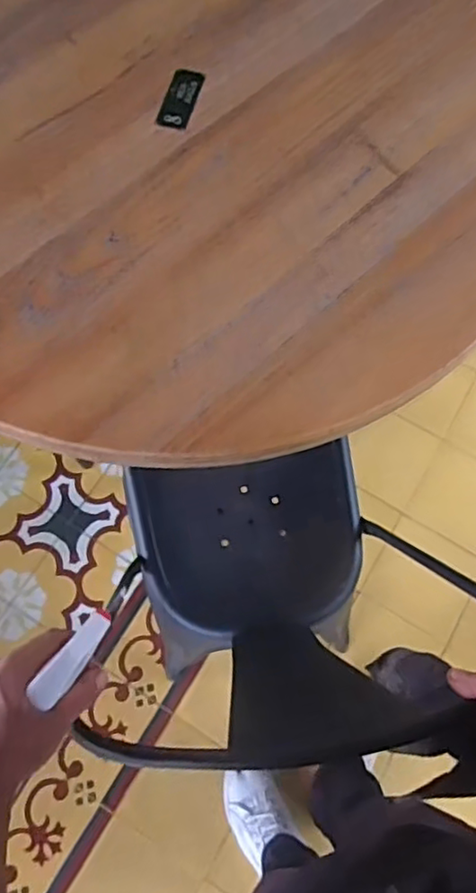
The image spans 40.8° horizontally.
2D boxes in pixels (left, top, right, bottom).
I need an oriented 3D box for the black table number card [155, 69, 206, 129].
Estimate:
[{"bbox_3d":[-0.075,-0.459,0.843,0.042,0.005,0.102,13,70,8],"label":"black table number card"}]

